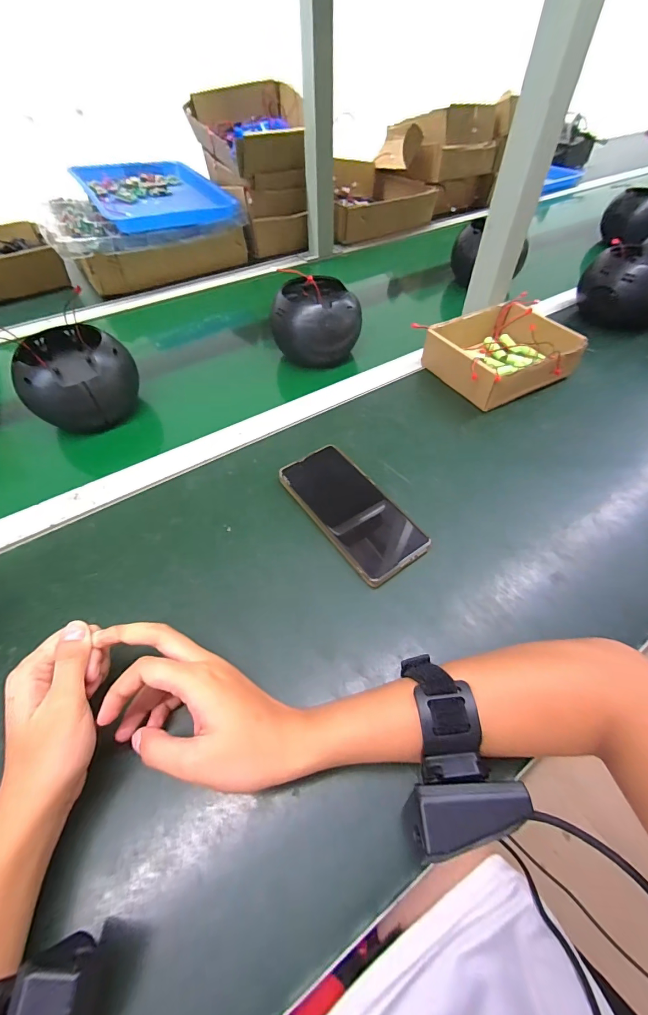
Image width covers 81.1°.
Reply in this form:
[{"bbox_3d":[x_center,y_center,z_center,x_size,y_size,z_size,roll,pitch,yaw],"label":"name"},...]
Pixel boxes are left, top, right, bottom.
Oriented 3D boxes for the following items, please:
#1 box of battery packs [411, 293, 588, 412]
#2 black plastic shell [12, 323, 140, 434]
[{"bbox_3d":[0.245,-0.215,0.530,0.173,0.057,0.142,-23,56,-17],"label":"box of battery packs"},{"bbox_3d":[-0.303,-0.162,0.478,0.110,0.093,0.103,0,52,0],"label":"black plastic shell"}]

